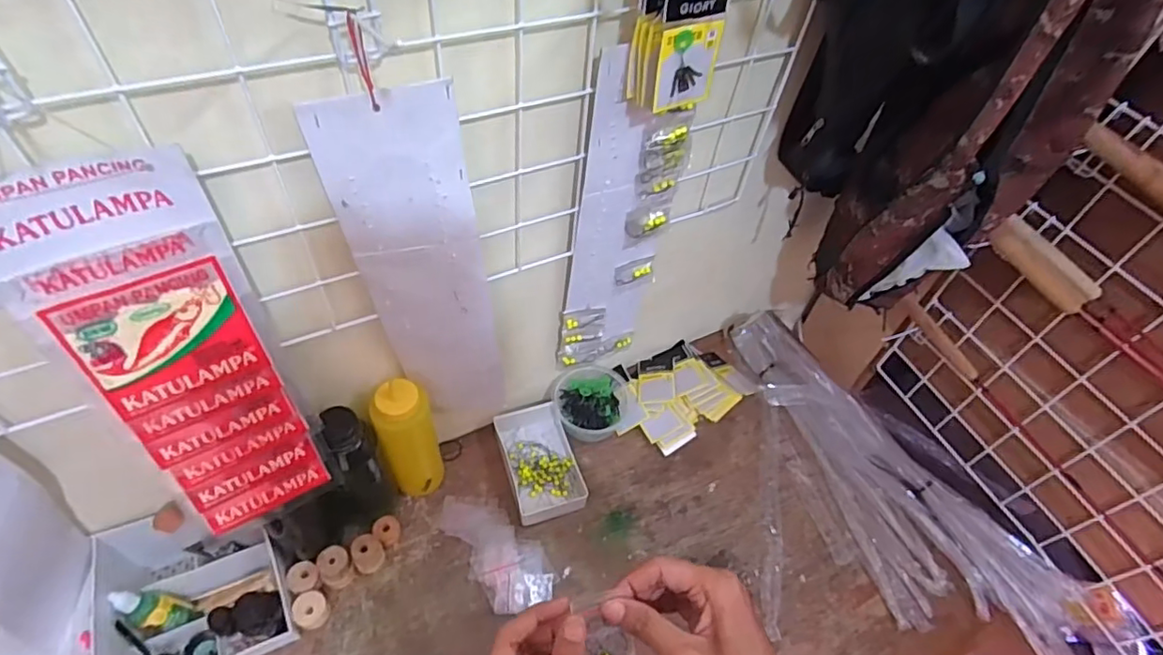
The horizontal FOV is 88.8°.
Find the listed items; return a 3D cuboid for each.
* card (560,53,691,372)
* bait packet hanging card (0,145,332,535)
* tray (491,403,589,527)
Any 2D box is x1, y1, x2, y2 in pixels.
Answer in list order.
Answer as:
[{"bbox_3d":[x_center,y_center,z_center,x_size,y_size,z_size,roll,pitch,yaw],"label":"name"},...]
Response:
[{"bbox_3d":[0.038,-0.089,0.606,0.100,0.389,0.030,-26,58,-24],"label":"card"},{"bbox_3d":[-0.282,0.036,0.433,0.114,0.326,0.015,-25,47,-25],"label":"bait packet hanging card"},{"bbox_3d":[-0.053,0.164,0.759,0.087,0.032,0.154,-13,54,-16],"label":"tray"}]

